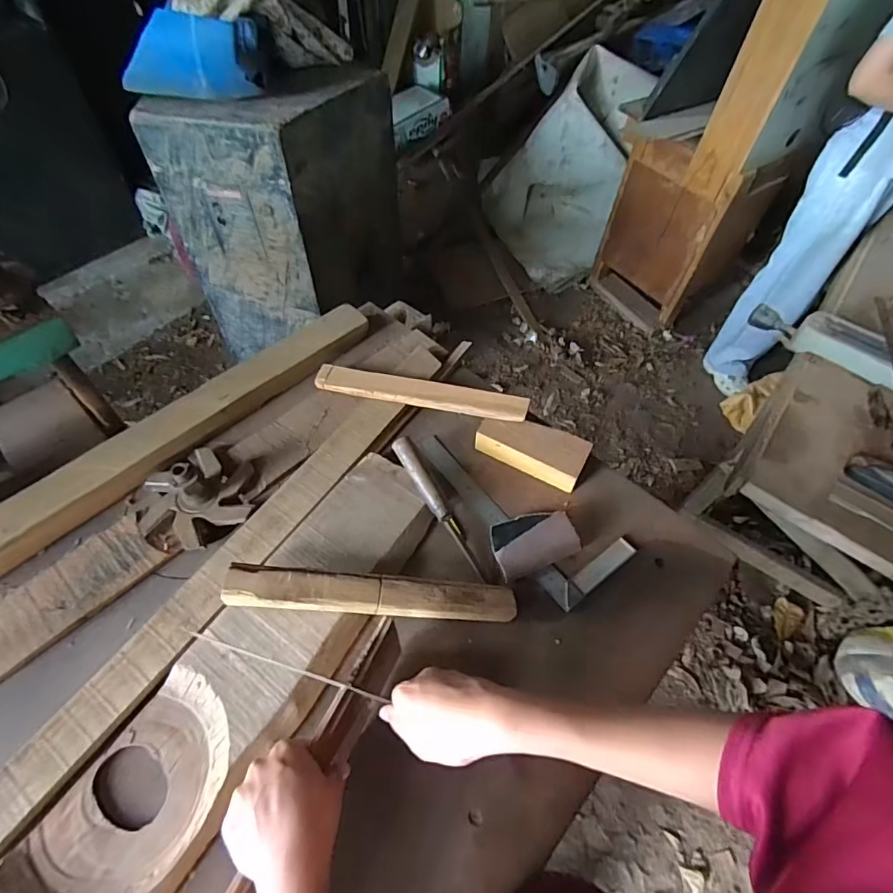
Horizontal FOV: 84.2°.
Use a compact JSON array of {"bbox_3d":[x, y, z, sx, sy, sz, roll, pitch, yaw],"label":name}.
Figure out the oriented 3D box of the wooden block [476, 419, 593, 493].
[{"bbox_3d":[0.118,0.001,0.680,0.146,0.041,0.061,26,57,16],"label":"wooden block"}]

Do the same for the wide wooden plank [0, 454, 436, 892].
[{"bbox_3d":[-0.272,0.330,0.447,0.154,0.039,0.833,27,57,17],"label":"wide wooden plank"}]

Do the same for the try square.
[{"bbox_3d":[0.091,0.070,0.656,0.115,0.015,0.295,-34,62,-24],"label":"try square"}]

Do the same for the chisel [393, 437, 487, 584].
[{"bbox_3d":[-0.009,0.075,0.615,0.022,0.021,0.201,-29,81,-21],"label":"chisel"}]

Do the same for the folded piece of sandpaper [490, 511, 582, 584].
[{"bbox_3d":[0.098,0.110,0.593,0.099,0.055,0.076,-16,56,-14],"label":"folded piece of sandpaper"}]

